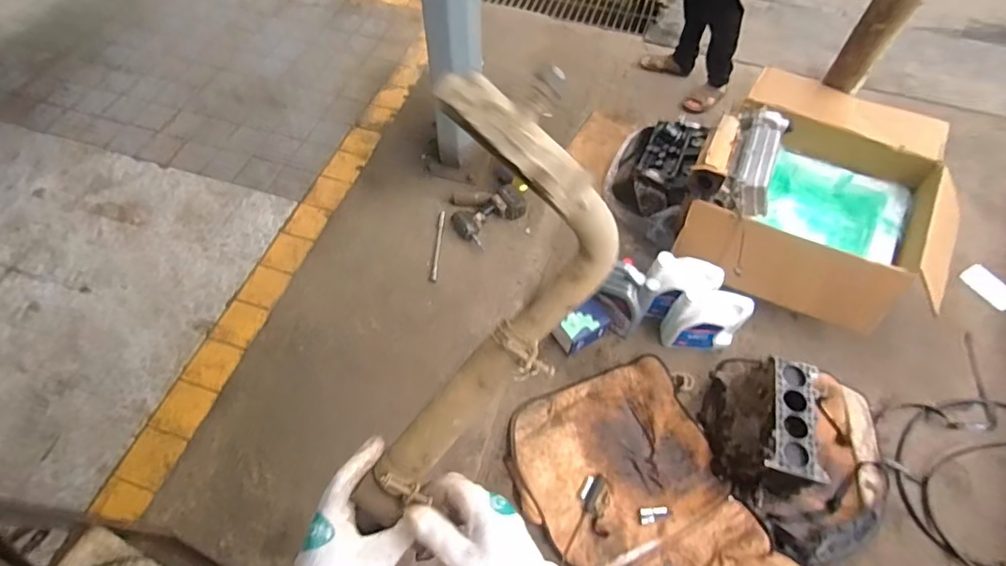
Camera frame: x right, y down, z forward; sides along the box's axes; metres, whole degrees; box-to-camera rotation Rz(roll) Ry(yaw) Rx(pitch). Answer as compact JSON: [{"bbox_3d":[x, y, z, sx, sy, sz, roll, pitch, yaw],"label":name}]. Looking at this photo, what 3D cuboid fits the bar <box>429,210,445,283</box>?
[{"bbox_3d":[-0.241,-0.137,1.889,0.027,0.024,0.299,3,60,0],"label":"bar"}]

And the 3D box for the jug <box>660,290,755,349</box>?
[{"bbox_3d":[0.655,0.124,1.663,0.229,0.249,0.129,0,60,-1],"label":"jug"}]

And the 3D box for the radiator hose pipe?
[{"bbox_3d":[-0.014,0.042,0.411,0.119,0.385,0.114,26,26,13],"label":"radiator hose pipe"}]

